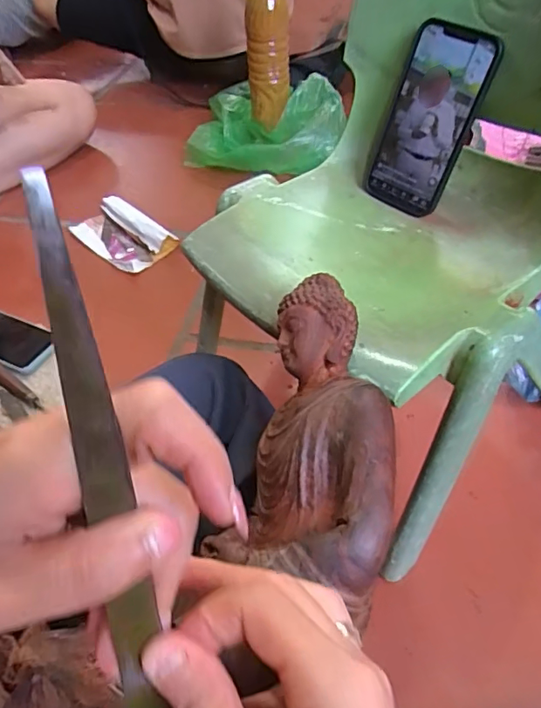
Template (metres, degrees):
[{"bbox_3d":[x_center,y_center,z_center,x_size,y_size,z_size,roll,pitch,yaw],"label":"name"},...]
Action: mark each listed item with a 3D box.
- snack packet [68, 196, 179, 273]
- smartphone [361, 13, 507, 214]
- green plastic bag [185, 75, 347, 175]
[{"bbox_3d":[-0.267,-0.222,0.933,0.107,0.023,0.203,-35,55,-25],"label":"snack packet"},{"bbox_3d":[0.148,-0.221,0.505,0.085,0.163,0.013,37,39,24],"label":"smartphone"},{"bbox_3d":[-0.005,-0.489,1.077,0.313,0.099,0.308,8,49,12],"label":"green plastic bag"}]

